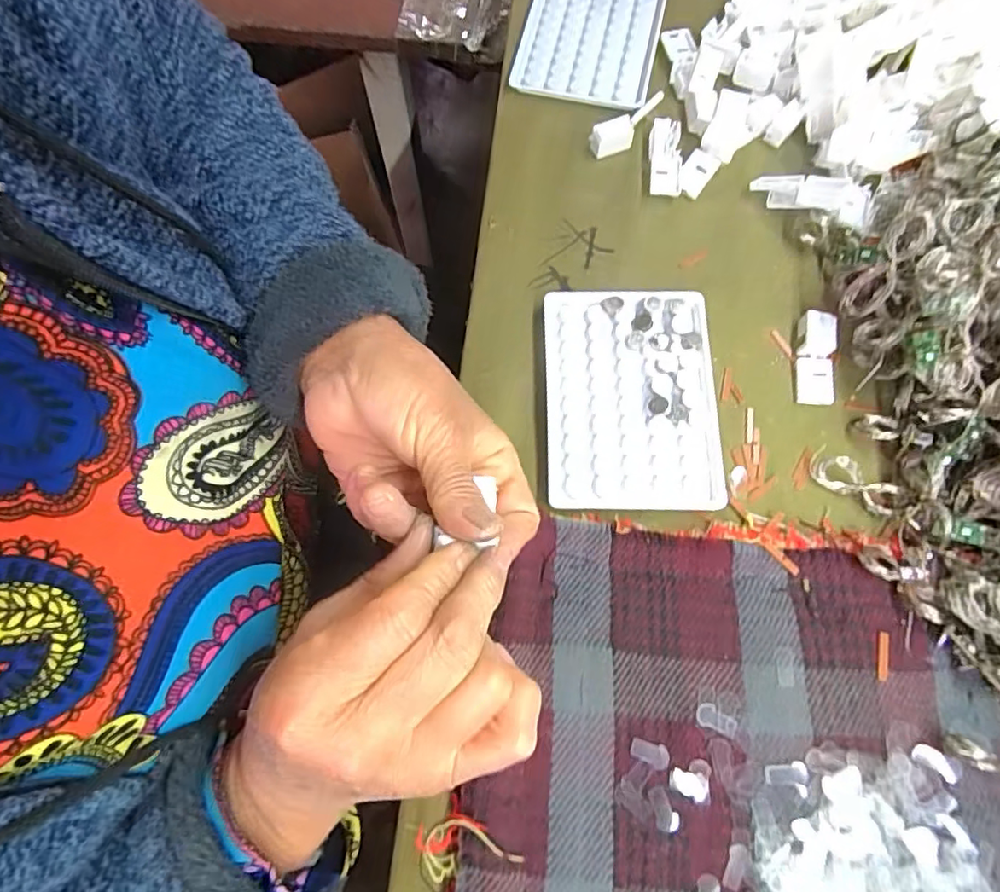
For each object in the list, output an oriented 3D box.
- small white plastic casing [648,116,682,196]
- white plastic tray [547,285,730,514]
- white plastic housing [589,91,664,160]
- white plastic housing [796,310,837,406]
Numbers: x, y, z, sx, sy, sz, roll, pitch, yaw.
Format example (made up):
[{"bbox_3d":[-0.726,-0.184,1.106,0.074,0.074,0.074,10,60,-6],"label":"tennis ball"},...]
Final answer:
[{"bbox_3d":[0.107,-0.187,0.375,0.020,0.008,0.053,6,73,3],"label":"small white plastic casing"},{"bbox_3d":[0.073,-0.028,0.330,0.094,0.014,0.128,1,73,1],"label":"white plastic tray"},{"bbox_3d":[0.084,-0.208,0.378,0.051,0.019,0.012,-29,75,-8],"label":"white plastic housing"},{"bbox_3d":[0.184,-0.051,0.336,0.021,0.010,0.053,8,73,3],"label":"white plastic housing"}]

